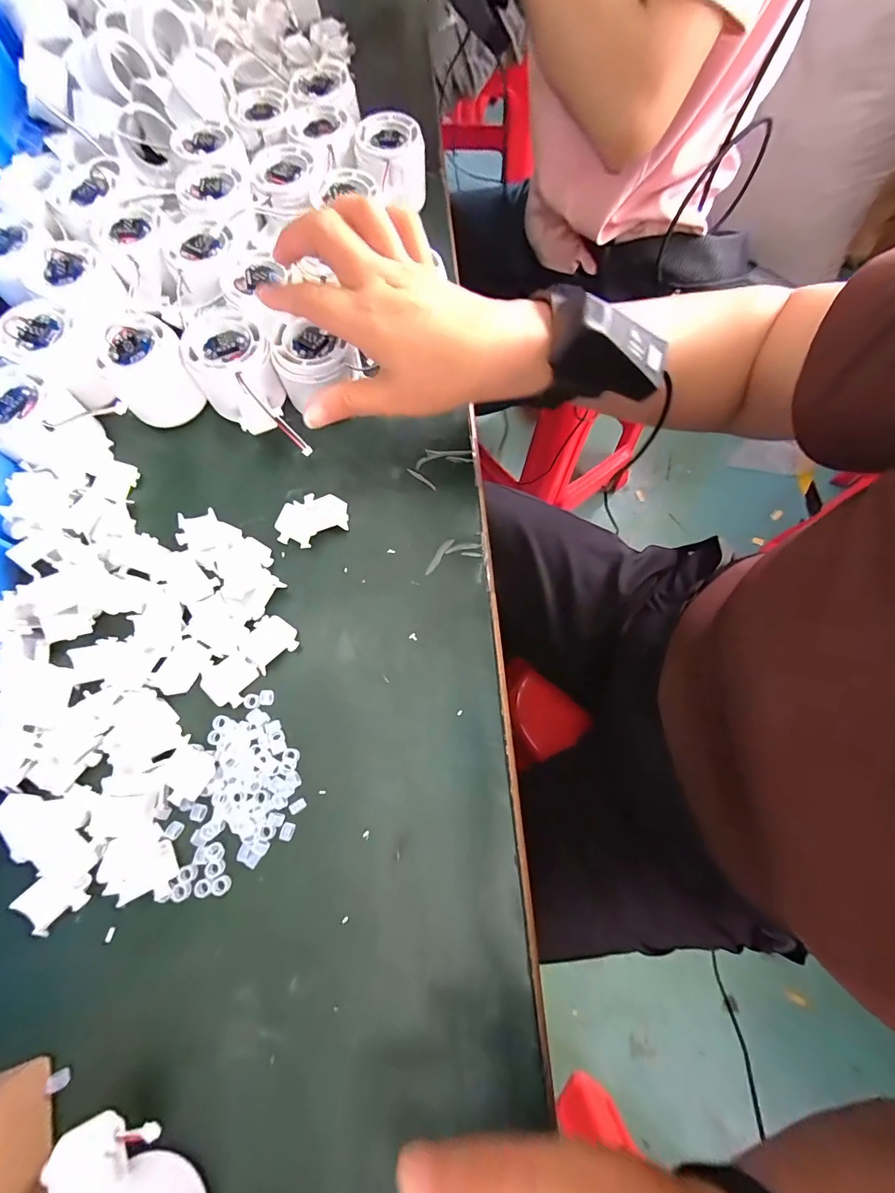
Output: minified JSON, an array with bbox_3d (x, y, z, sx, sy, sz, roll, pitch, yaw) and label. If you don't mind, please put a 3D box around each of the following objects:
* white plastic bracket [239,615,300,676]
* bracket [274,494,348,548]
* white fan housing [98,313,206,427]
[{"bbox_3d":[-0.113,0.029,0.280,0.030,0.004,0.032,39,74,11],"label":"white plastic bracket"},{"bbox_3d":[-0.094,-0.054,0.307,0.049,0.004,0.032,-28,94,-11],"label":"bracket"},{"bbox_3d":[-0.211,-0.158,0.317,0.056,0.049,0.055,1,71,-1],"label":"white fan housing"}]

